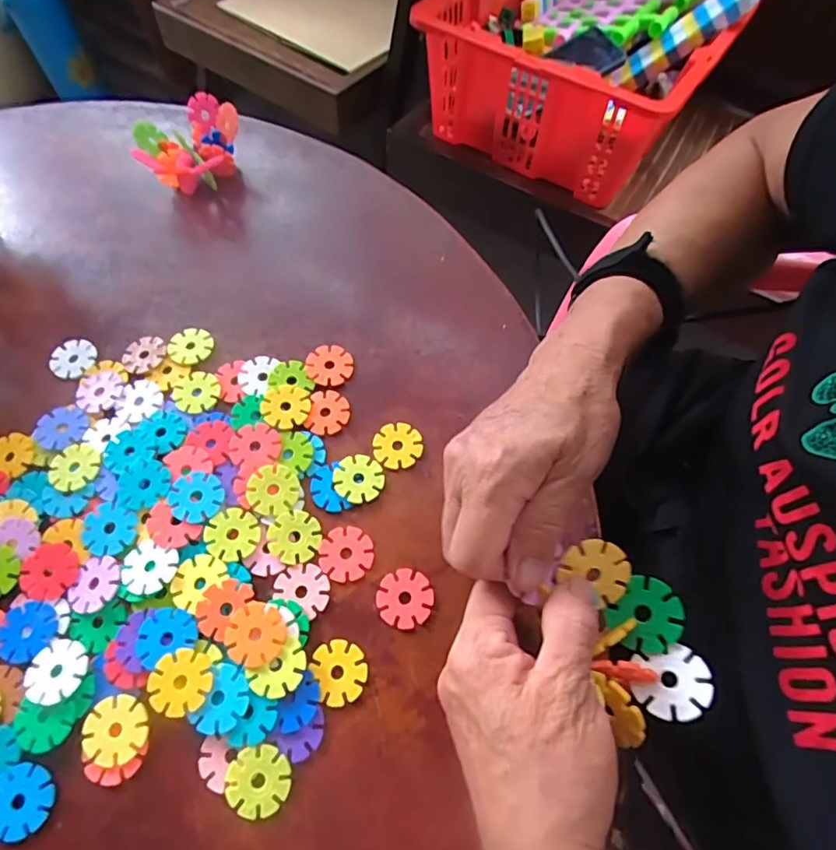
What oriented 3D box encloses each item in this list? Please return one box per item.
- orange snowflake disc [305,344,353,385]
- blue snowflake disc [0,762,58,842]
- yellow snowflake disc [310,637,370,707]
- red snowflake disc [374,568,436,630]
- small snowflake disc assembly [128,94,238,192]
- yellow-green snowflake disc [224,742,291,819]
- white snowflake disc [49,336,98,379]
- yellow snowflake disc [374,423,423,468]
[{"bbox_3d":[-0.061,-0.042,0.377,0.030,0.004,0.031,-1,64,2],"label":"orange snowflake disc"},{"bbox_3d":[-0.197,0.185,0.269,0.032,0.004,0.031,-1,64,2],"label":"blue snowflake disc"},{"bbox_3d":[-0.042,0.132,0.294,0.027,0.004,0.031,-24,66,-9],"label":"yellow snowflake disc"},{"bbox_3d":[-0.007,0.098,0.309,0.031,0.004,0.031,-1,64,2],"label":"red snowflake disc"},{"bbox_3d":[-0.190,-0.230,0.455,0.078,0.043,0.080,-1,64,2],"label":"small snowflake disc assembly"},{"bbox_3d":[-0.080,0.177,0.271,0.030,0.004,0.030,-1,64,2],"label":"yellow-green snowflake disc"},{"bbox_3d":[-0.247,-0.049,0.389,0.033,0.004,0.031,-1,64,2],"label":"white snowflake disc"},{"bbox_3d":[-0.013,0.013,0.351,0.030,0.004,0.030,-1,64,2],"label":"yellow snowflake disc"}]

